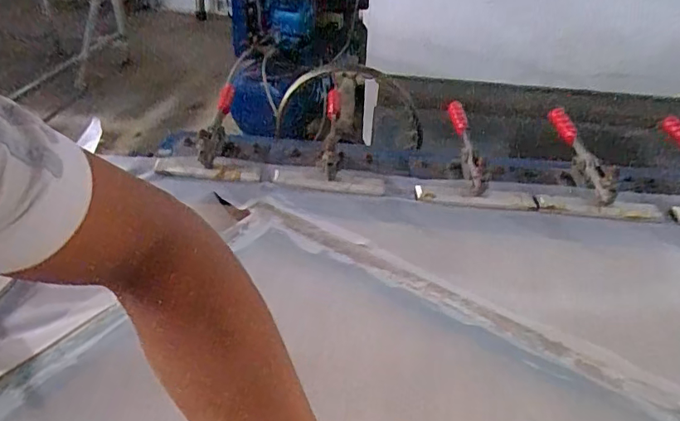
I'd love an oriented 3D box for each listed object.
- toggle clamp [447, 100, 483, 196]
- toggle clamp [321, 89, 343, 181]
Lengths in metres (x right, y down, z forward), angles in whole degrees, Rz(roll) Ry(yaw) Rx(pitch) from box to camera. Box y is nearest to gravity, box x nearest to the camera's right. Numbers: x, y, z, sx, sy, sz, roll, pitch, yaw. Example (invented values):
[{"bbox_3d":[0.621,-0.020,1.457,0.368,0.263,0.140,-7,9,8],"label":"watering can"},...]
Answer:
[{"bbox_3d":[0.174,-0.090,0.732,0.032,0.062,0.174,1,35,2],"label":"toggle clamp"},{"bbox_3d":[-0.010,-0.110,0.770,0.027,0.058,0.202,0,35,1],"label":"toggle clamp"}]

